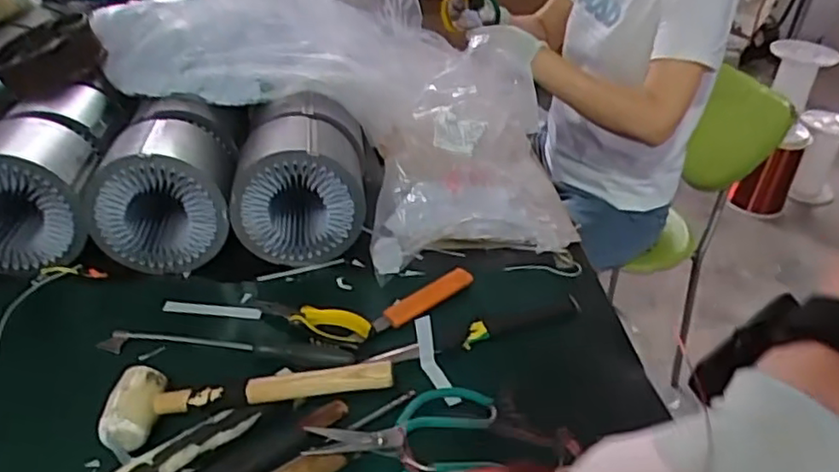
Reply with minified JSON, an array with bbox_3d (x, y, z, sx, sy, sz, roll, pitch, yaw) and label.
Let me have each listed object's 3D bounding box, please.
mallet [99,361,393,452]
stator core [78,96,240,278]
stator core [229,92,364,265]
[{"bbox_3d":[-0.153,0.140,0.611,0.253,0.065,0.077,-3,36,-10],"label":"mallet"},{"bbox_3d":[-0.316,-0.075,0.847,0.156,0.138,0.193,-2,36,-9],"label":"stator core"},{"bbox_3d":[-0.150,-0.088,0.884,0.141,0.140,0.216,3,35,-2],"label":"stator core"}]

